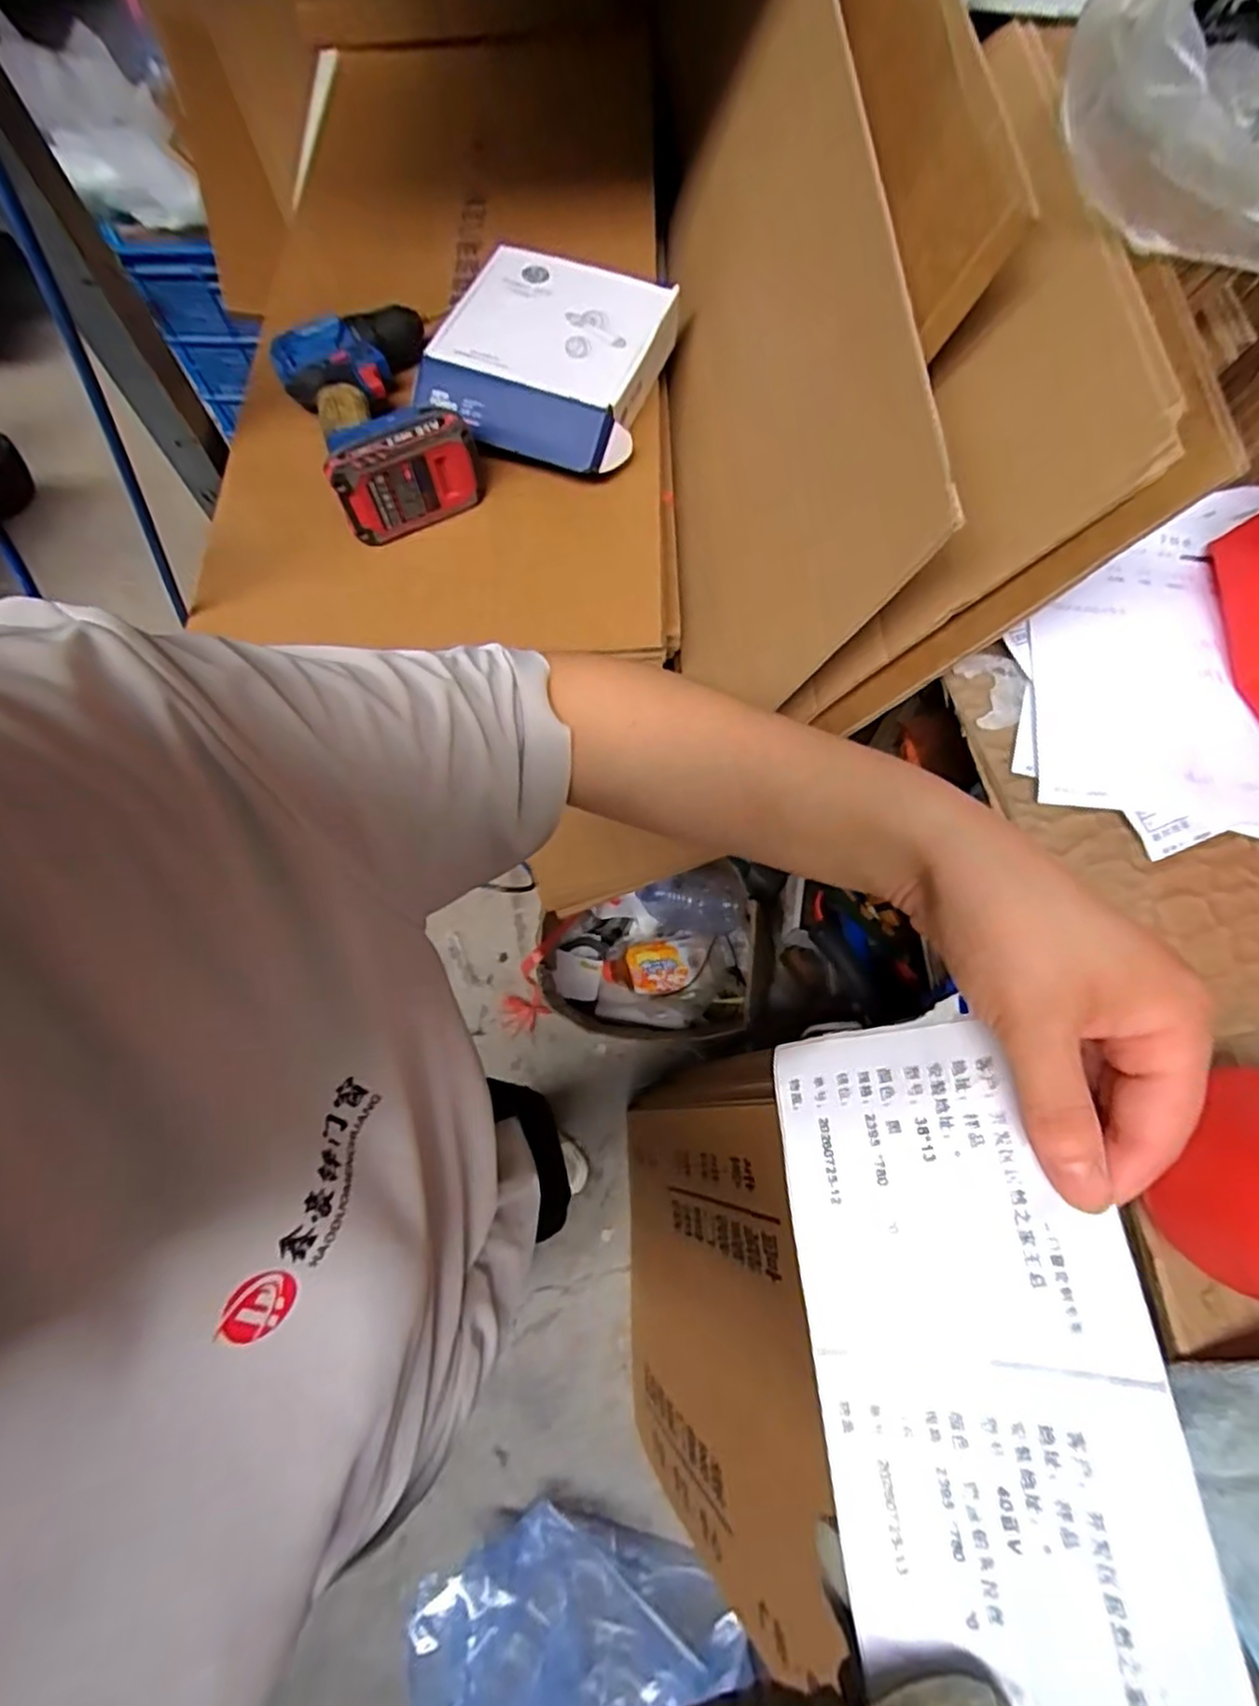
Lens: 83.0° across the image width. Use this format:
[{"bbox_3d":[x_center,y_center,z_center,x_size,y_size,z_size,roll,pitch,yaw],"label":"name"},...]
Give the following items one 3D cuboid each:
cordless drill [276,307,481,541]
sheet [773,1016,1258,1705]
[{"bbox_3d":[-0.222,-0.398,0.637,0.137,0.074,0.209,-25,71,-9],"label":"cordless drill"},{"bbox_3d":[0.103,0.154,0.217,0.100,0.012,0.196,-19,64,33],"label":"sheet"}]

